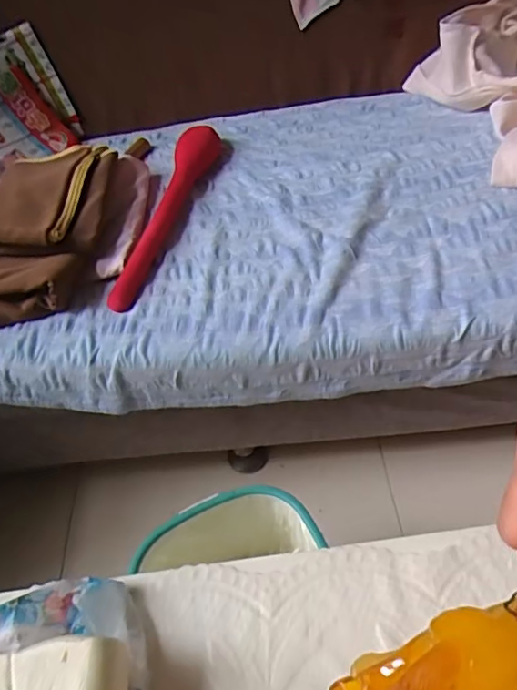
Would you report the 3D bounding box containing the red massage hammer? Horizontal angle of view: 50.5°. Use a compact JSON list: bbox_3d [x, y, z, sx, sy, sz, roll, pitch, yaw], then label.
[{"bbox_3d":[-0.157,-0.245,0.954,0.066,0.062,0.474,3,49,14],"label":"red massage hammer"}]

